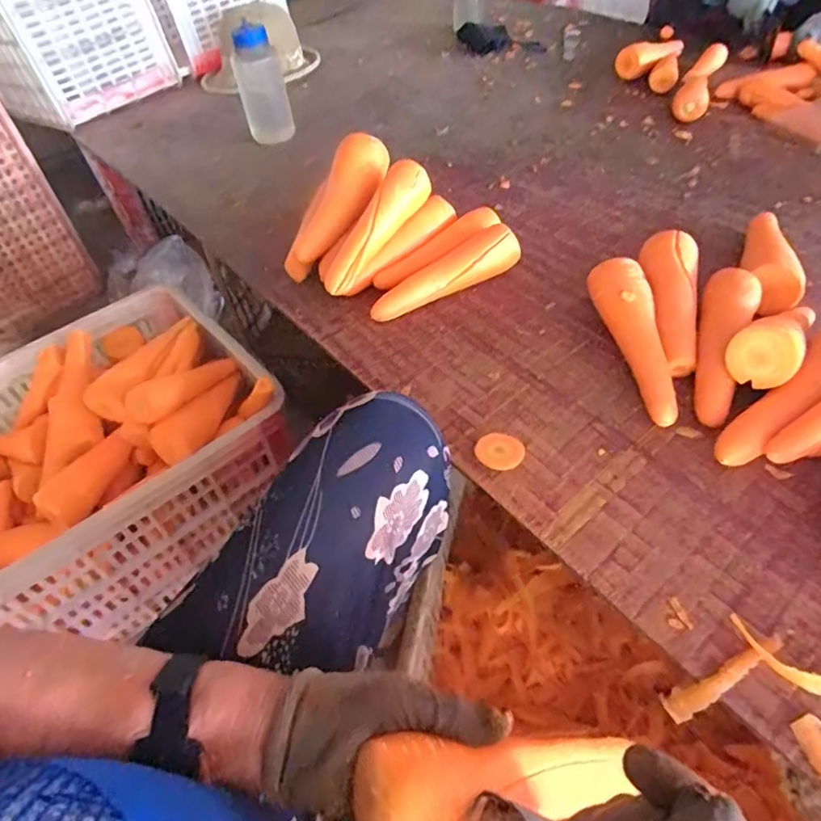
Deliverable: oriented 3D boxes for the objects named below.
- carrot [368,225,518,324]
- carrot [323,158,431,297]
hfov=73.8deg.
[{"bbox_3d":[0.038,-0.162,0.656,0.196,0.054,0.045,-26,52,-16],"label":"carrot"},{"bbox_3d":[-0.046,-0.220,0.664,0.051,0.043,0.197,27,75,26],"label":"carrot"}]

